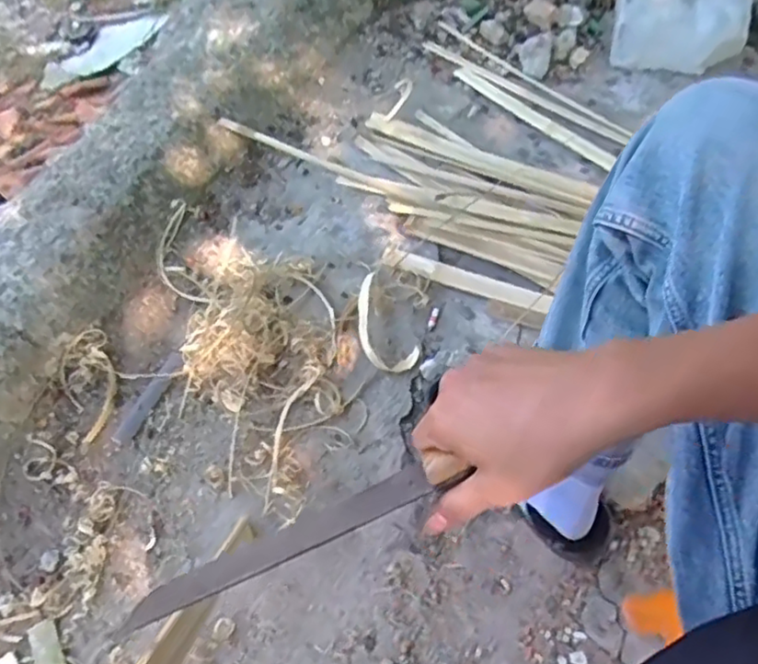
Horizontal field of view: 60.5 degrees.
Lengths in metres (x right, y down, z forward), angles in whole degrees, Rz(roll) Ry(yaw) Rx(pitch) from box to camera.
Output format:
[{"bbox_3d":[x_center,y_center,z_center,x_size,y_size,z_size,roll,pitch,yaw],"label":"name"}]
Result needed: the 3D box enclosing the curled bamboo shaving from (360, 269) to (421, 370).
[{"bbox_3d":[-0.003,-0.013,0.919,0.070,0.018,0.153,-26,63,-14],"label":"curled bamboo shaving"}]

